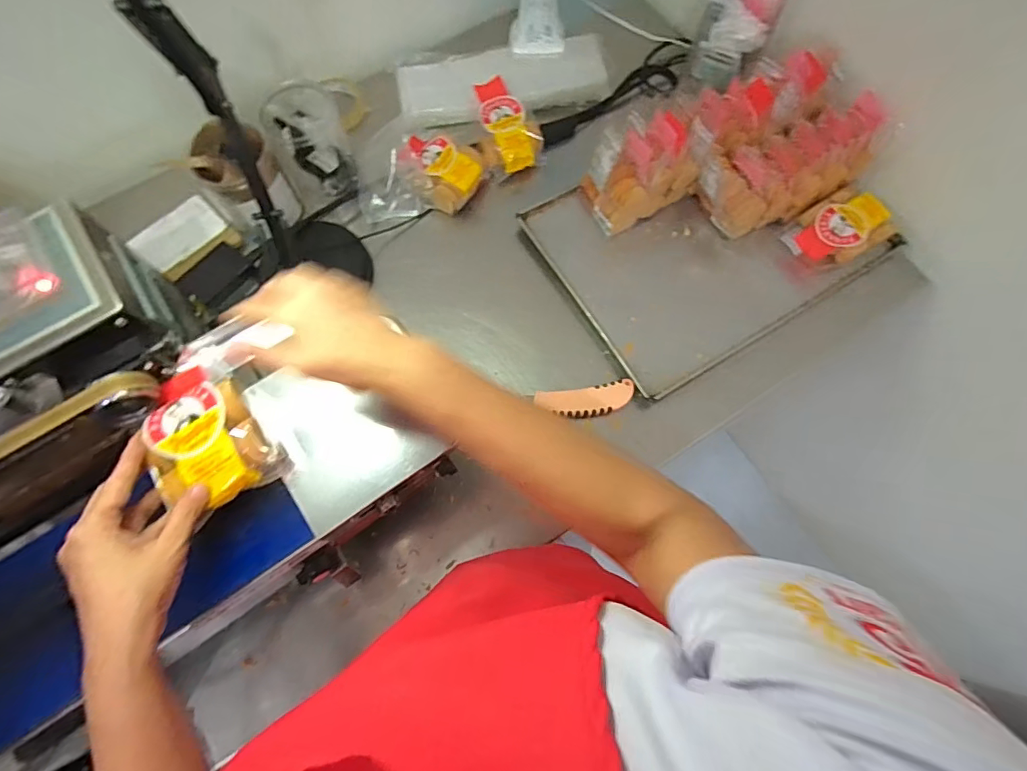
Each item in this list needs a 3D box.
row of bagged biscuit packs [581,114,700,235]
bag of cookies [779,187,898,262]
[{"bbox_3d":[0.165,-0.279,0.647,0.125,0.116,0.084,-26,73,-8],"label":"row of bagged biscuit packs"},{"bbox_3d":[0.429,-0.206,0.660,0.123,0.045,0.087,-27,73,-8],"label":"bag of cookies"}]

